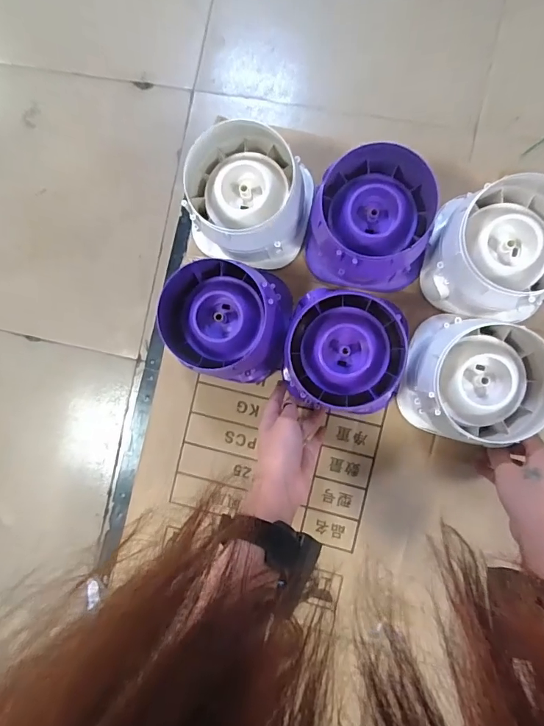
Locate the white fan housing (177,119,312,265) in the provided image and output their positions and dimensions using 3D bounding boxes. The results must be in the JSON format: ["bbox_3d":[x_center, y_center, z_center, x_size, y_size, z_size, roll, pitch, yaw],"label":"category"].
[{"bbox_3d":[-0.026,-0.185,0.484,0.134,0.087,0.129,0,90,6],"label":"white fan housing"}]

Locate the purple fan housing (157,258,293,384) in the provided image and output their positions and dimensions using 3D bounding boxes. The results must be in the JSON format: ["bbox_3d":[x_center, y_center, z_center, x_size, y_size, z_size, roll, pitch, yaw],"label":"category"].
[{"bbox_3d":[-0.048,-0.048,0.478,0.127,0.094,0.127,10,91,6],"label":"purple fan housing"}]

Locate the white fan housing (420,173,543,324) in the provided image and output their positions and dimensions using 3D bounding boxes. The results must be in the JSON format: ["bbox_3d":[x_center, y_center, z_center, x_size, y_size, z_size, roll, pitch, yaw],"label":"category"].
[{"bbox_3d":[0.241,-0.122,0.450,0.138,0.085,0.146,9,91,6],"label":"white fan housing"}]

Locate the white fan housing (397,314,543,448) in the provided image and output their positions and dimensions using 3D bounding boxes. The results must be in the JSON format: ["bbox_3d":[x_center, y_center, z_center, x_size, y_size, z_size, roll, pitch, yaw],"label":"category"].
[{"bbox_3d":[0.220,0.020,0.453,0.138,0.093,0.130,12,91,6],"label":"white fan housing"}]

